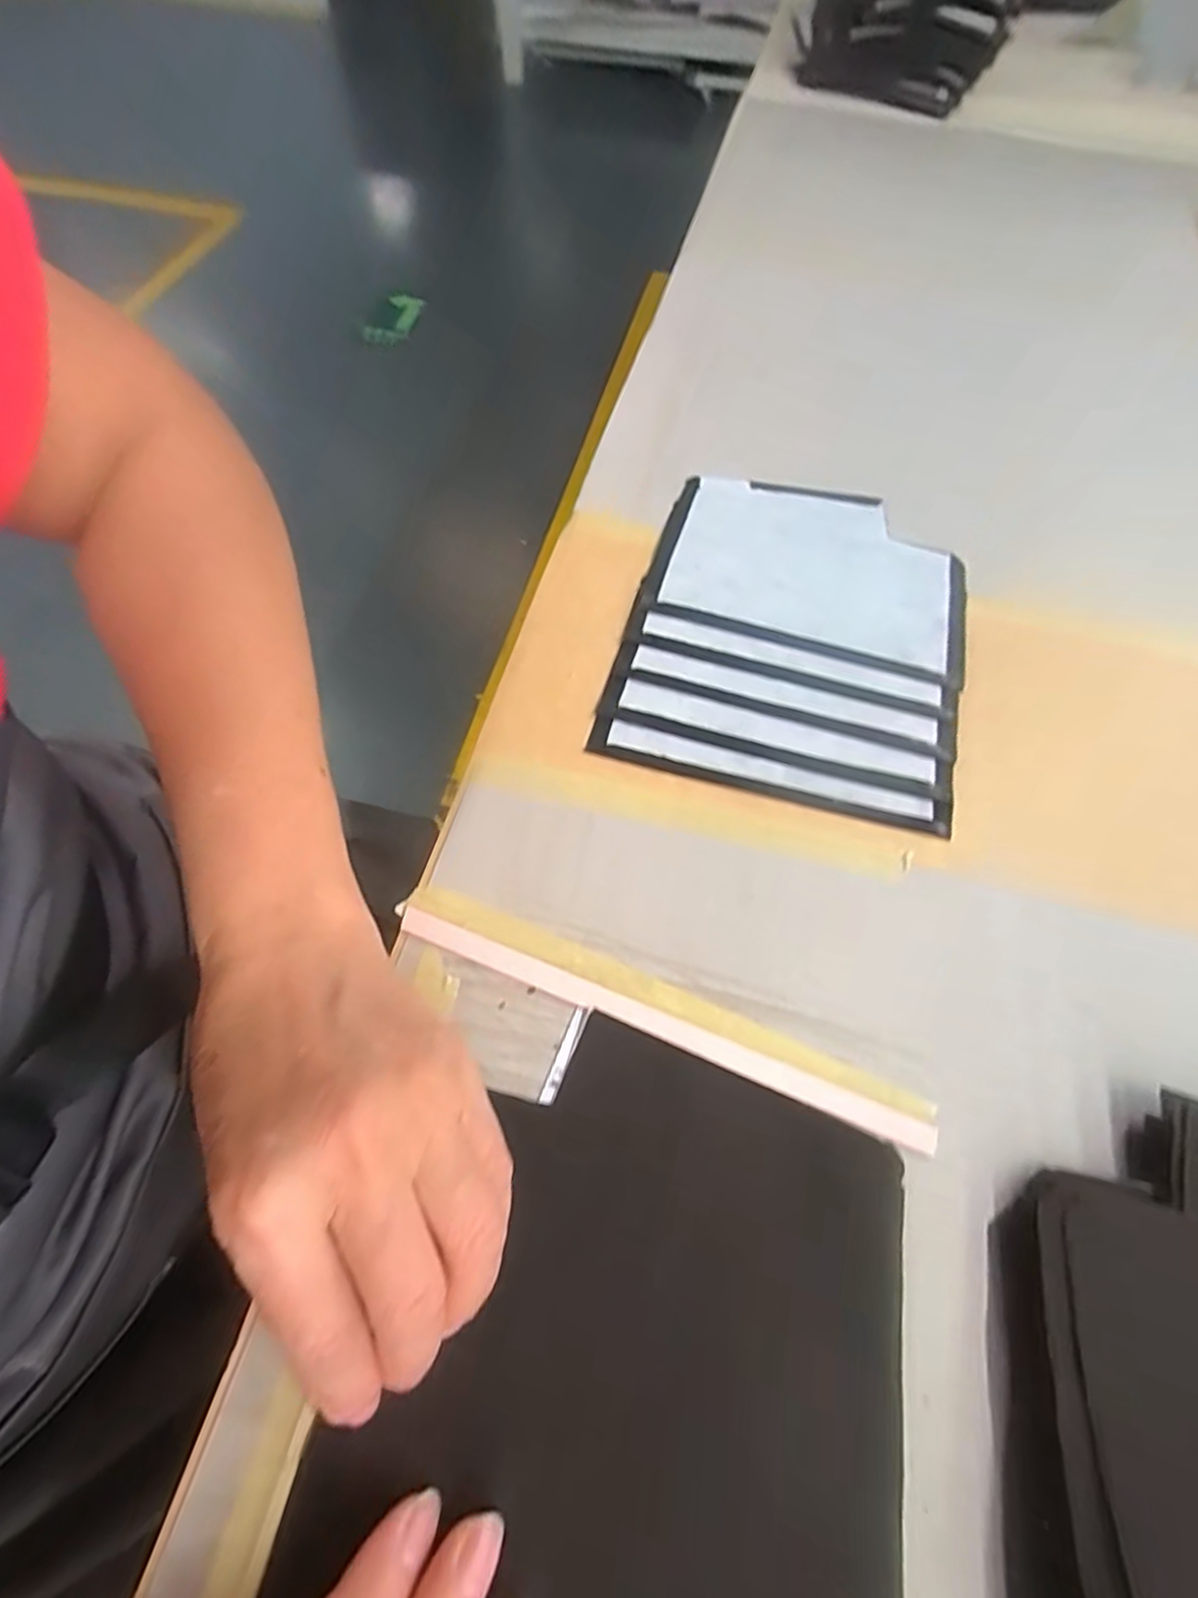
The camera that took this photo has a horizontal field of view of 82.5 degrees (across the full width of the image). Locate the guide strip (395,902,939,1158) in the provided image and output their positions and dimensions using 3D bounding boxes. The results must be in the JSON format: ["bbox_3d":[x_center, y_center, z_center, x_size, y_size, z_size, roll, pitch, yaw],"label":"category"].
[{"bbox_3d":[0.020,0.086,0.264,0.216,0.005,0.011,20,62,9],"label":"guide strip"}]

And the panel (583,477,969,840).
[{"bbox_3d":[0.106,-0.094,0.365,0.171,0.009,0.212,14,61,6],"label":"panel"}]

